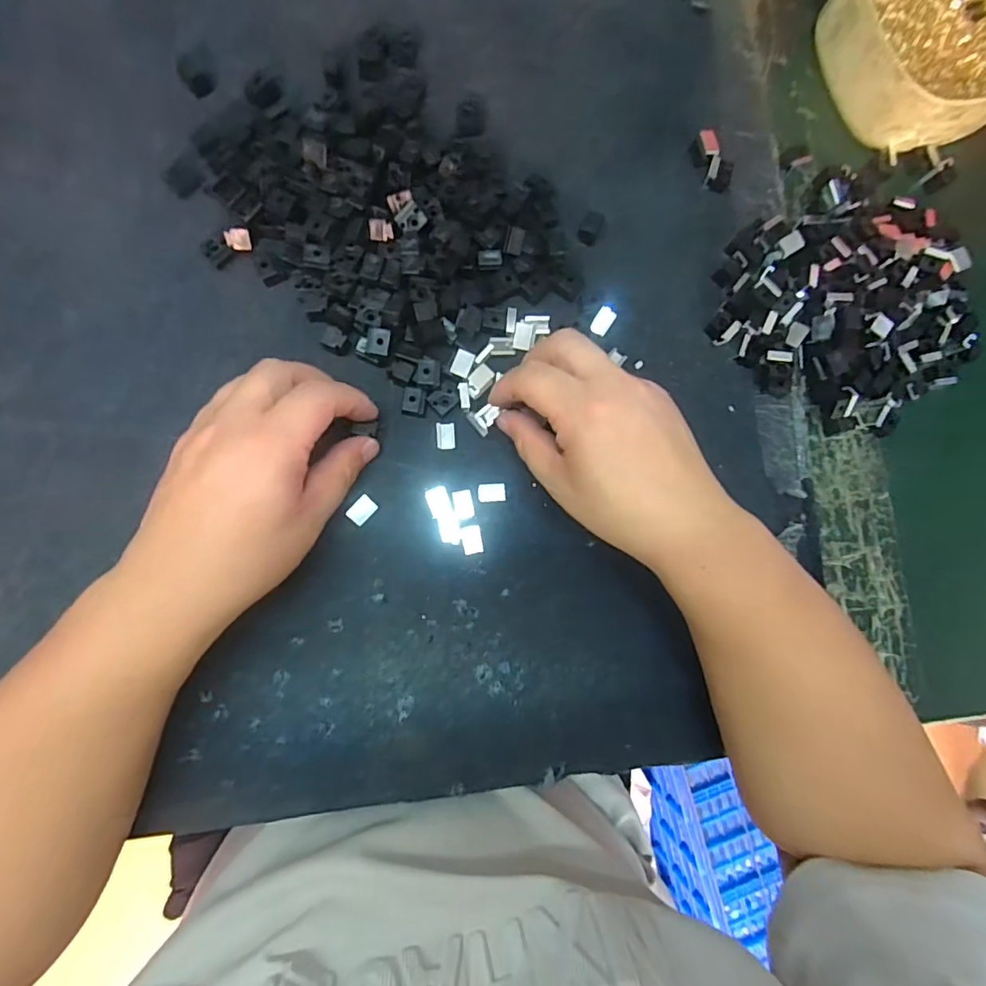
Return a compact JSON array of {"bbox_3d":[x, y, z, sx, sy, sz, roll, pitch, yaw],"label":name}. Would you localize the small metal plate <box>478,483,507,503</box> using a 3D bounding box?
[{"bbox_3d":[0.000,0.000,0.322,0.017,0.004,0.012,-3,85,-8],"label":"small metal plate"}]

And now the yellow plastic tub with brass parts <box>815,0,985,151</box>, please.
[{"bbox_3d":[0.331,-0.340,0.385,0.154,0.042,0.147,1,84,-7],"label":"yellow plastic tub with brass parts"}]

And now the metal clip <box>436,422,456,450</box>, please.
[{"bbox_3d":[-0.029,-0.036,0.323,0.012,0.004,0.016,-2,85,-8],"label":"metal clip"}]

